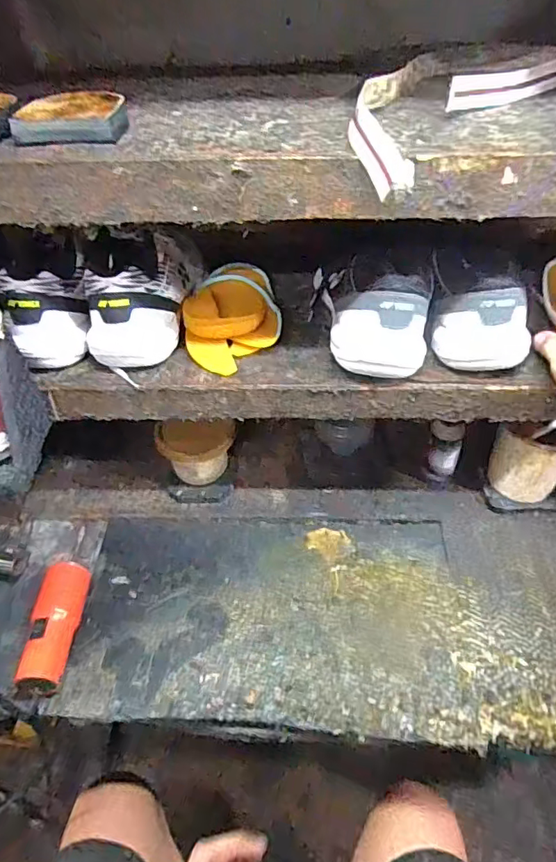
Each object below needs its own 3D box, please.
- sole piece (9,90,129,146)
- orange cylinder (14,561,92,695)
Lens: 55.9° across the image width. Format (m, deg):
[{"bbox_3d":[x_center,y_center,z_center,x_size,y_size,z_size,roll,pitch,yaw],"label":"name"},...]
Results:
[{"bbox_3d":[-0.156,-0.241,0.401,0.076,0.017,0.089,-6,45,-6],"label":"sole piece"},{"bbox_3d":[-0.224,0.195,0.526,0.045,0.042,0.128,0,45,0],"label":"orange cylinder"}]

